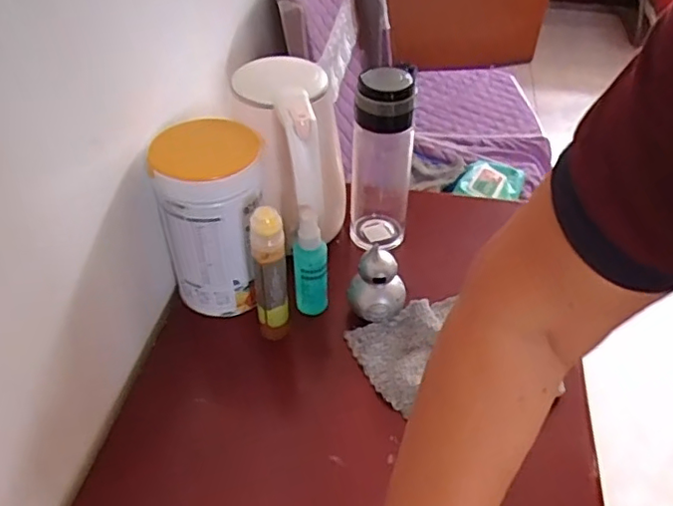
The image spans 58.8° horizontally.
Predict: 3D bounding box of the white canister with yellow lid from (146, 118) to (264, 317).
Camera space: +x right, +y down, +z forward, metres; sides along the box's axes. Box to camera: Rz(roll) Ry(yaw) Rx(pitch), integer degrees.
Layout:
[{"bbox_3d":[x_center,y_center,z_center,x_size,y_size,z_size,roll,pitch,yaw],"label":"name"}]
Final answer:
[{"bbox_3d":[-0.126,-0.034,0.629,0.101,0.180,0.101,-8,43,-9],"label":"white canister with yellow lid"}]

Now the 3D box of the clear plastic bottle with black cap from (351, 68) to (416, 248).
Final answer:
[{"bbox_3d":[0.052,-0.098,0.694,0.064,0.224,0.061,6,43,5],"label":"clear plastic bottle with black cap"}]

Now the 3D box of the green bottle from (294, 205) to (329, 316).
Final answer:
[{"bbox_3d":[-0.027,0.012,0.629,0.034,0.116,0.042,-1,43,-2],"label":"green bottle"}]

